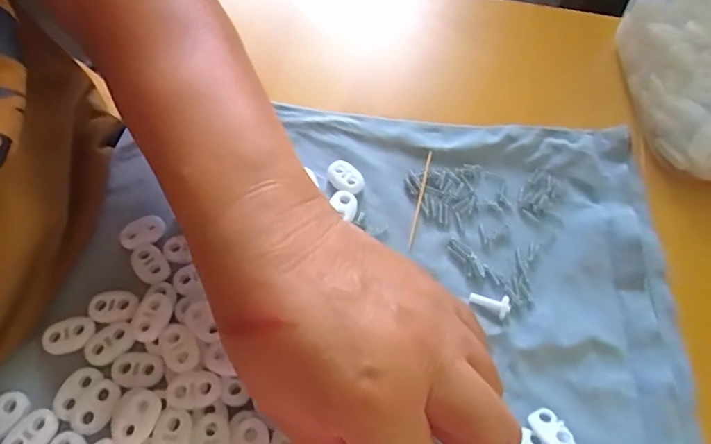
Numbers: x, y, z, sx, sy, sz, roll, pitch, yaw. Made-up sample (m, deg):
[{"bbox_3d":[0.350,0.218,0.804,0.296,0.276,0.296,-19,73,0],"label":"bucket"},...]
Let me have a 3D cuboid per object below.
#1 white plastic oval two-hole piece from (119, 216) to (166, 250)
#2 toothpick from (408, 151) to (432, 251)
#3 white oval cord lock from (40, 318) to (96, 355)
[{"bbox_3d":[-0.107,0.005,0.257,0.022,0.004,0.014,-22,64,-15],"label":"white plastic oval two-hole piece"},{"bbox_3d":[0.035,-0.013,0.278,0.004,0.004,0.062,12,61,4],"label":"toothpick"},{"bbox_3d":[-0.129,0.050,0.229,0.022,0.004,0.014,-20,64,-14],"label":"white oval cord lock"}]

